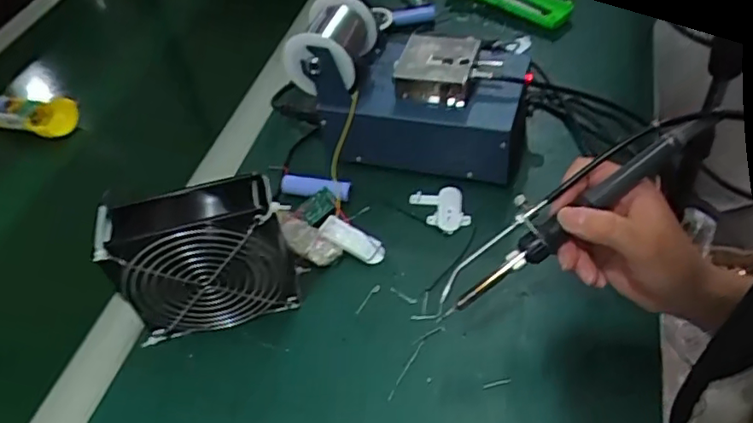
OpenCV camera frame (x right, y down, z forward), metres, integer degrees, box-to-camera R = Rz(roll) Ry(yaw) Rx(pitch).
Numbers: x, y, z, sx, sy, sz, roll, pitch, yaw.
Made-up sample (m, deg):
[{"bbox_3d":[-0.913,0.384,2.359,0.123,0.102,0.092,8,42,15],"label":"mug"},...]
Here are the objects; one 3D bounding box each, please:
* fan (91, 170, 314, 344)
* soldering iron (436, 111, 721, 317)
[{"bbox_3d":[-0.129,0.035,0.455,0.122,0.116,0.047,-14,47,-6],"label":"fan"},{"bbox_3d":[0.120,-0.004,0.382,0.200,0.020,0.034,-37,51,7],"label":"soldering iron"}]

